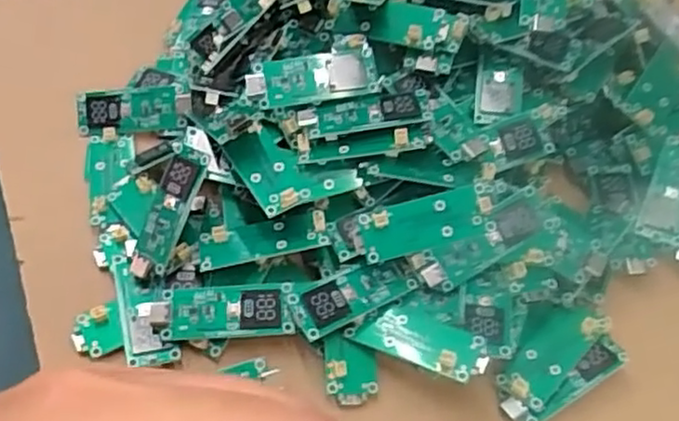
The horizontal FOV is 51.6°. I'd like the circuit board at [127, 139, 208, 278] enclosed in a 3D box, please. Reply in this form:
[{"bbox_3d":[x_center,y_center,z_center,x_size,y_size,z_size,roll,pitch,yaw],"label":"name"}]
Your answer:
[{"bbox_3d":[-0.065,0.001,0.265,0.017,0.007,0.051,24,93,14],"label":"circuit board"}]

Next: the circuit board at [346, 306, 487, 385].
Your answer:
[{"bbox_3d":[0.029,0.046,0.249,0.047,0.009,0.019,15,60,28],"label":"circuit board"}]

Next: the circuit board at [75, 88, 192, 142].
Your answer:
[{"bbox_3d":[-0.090,-0.043,0.306,0.047,0.006,0.020,-2,95,-2],"label":"circuit board"}]

